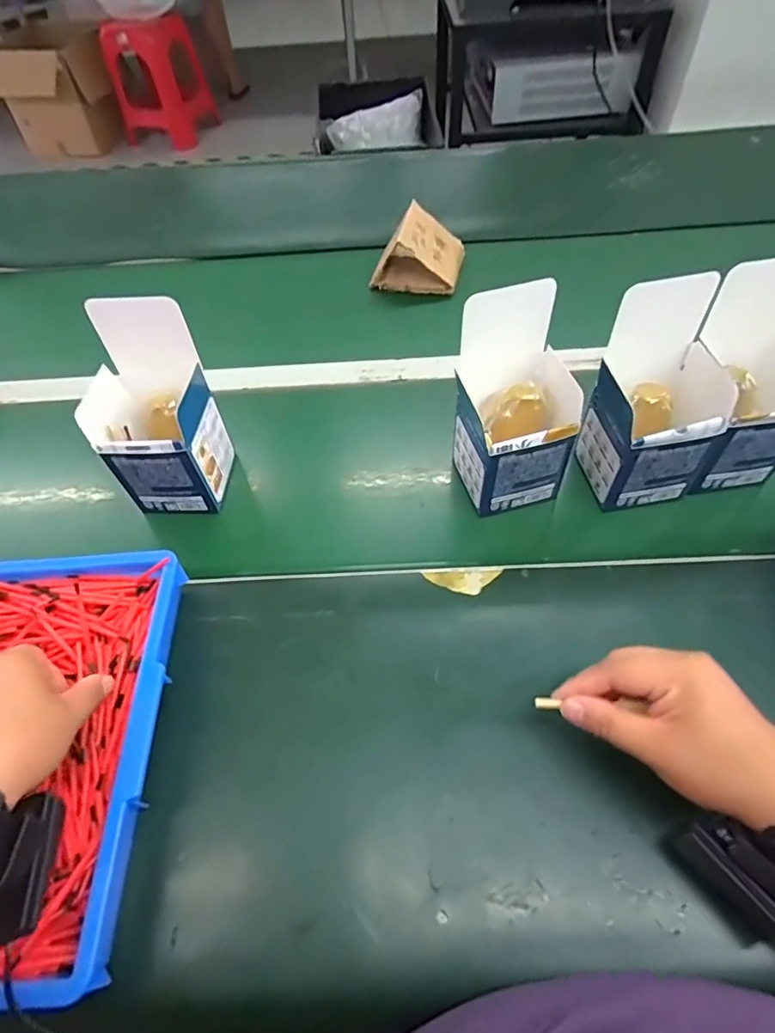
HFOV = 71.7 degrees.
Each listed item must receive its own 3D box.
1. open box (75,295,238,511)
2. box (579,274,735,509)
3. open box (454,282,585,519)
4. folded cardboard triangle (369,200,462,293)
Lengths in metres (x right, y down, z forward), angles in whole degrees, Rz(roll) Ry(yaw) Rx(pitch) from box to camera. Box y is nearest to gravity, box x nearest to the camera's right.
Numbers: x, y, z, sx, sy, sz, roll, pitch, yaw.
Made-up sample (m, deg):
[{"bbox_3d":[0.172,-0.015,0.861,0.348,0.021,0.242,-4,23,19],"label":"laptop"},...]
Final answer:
[{"bbox_3d":[-0.214,-0.087,0.493,0.096,0.175,0.100,-2,56,3],"label":"open box"},{"bbox_3d":[0.226,-0.095,0.456,0.087,0.168,0.091,-8,56,-1],"label":"box"},{"bbox_3d":[0.108,-0.097,0.467,0.089,0.168,0.099,-13,56,-5],"label":"open box"},{"bbox_3d":[0.042,-0.357,0.715,0.109,0.071,0.096,10,57,11],"label":"folded cardboard triangle"}]

